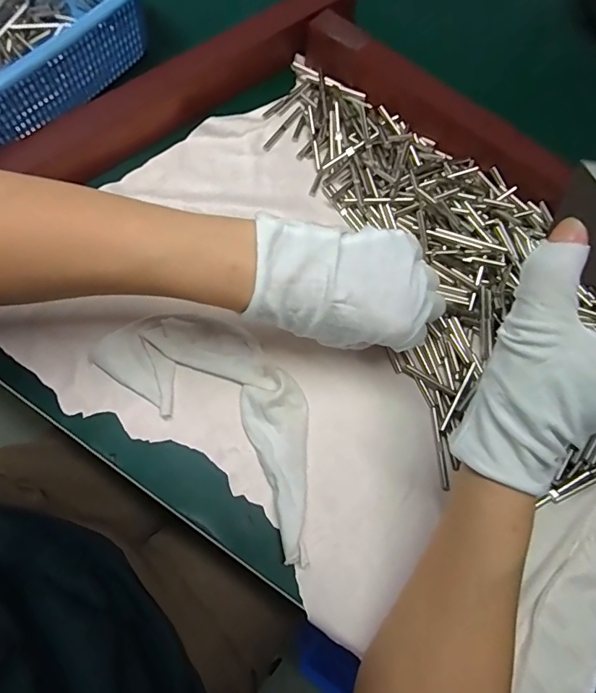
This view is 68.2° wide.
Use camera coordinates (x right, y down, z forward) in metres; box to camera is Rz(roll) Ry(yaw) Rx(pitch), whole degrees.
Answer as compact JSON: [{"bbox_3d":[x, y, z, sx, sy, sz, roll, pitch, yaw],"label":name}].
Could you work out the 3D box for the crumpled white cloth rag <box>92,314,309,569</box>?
[{"bbox_3d":[-0.043,0.040,0.293,0.183,0.015,0.080,42,78,10],"label":"crumpled white cloth rag"}]

